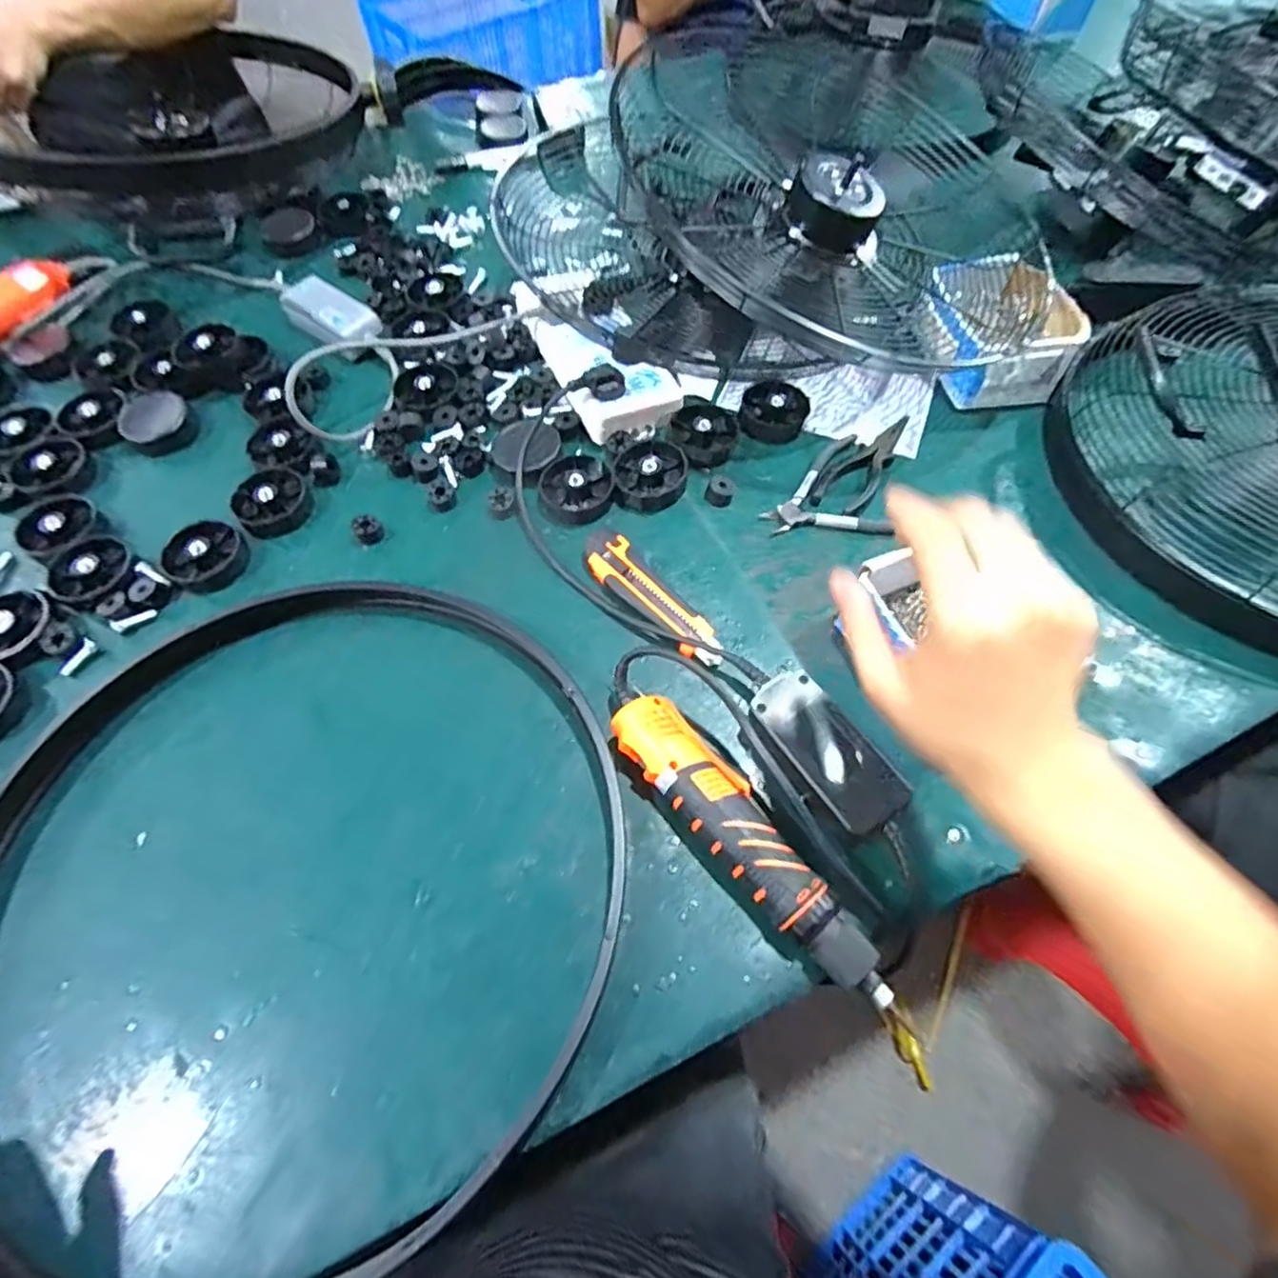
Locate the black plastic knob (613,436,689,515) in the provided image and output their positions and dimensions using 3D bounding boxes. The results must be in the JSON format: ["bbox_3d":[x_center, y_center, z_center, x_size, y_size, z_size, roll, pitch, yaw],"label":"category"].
[{"bbox_3d":[0.007,-0.160,0.604,0.071,0.021,0.078,-28,64,-14],"label":"black plastic knob"}]

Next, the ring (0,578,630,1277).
[{"bbox_3d":[-0.230,0.149,0.429,0.436,0.057,0.457,-1,63,1],"label":"ring"}]

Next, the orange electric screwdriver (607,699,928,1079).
[{"bbox_3d":[0.080,0.144,0.425,0.050,0.045,0.268,-36,66,-17],"label":"orange electric screwdriver"}]

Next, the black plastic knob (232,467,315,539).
[{"bbox_3d":[-0.350,-0.133,0.613,0.068,0.022,0.079,-39,67,-18],"label":"black plastic knob"}]

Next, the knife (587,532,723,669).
[{"bbox_3d":[0.012,-0.032,0.541,0.046,0.019,0.151,-35,66,-17],"label":"knife"}]

